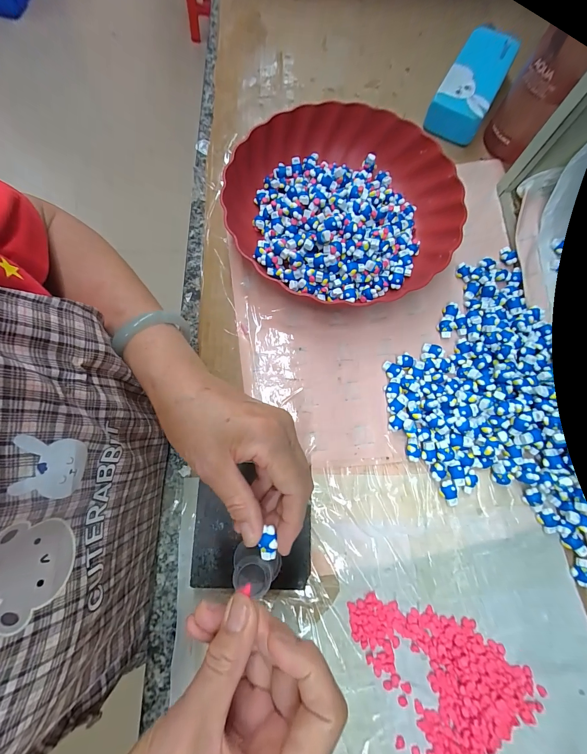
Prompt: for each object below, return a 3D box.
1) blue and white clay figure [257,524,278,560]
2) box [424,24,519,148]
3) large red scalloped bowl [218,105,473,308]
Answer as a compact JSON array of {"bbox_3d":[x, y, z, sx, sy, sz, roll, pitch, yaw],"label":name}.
[{"bbox_3d":[-0.017,0.108,0.194,0.010,0.006,0.021,0,93,0],"label":"blue and white clay figure"},{"bbox_3d":[0.236,-0.387,0.399,0.066,0.031,0.162,28,77,7],"label":"box"},{"bbox_3d":[0.056,-0.192,0.337,0.250,0.047,0.241,0,75,0],"label":"large red scalloped bowl"}]

